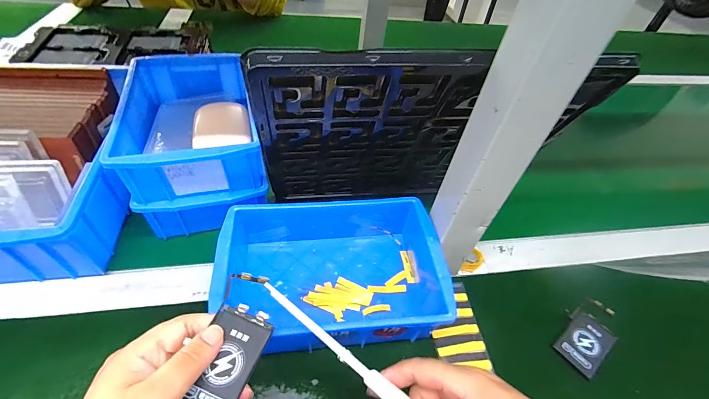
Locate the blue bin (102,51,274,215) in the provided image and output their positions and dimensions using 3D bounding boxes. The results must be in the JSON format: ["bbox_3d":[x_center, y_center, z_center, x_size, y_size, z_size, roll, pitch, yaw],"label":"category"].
[{"bbox_3d":[-0.183,-0.083,0.373,0.126,0.070,0.202,-11,50,-18],"label":"blue bin"}]

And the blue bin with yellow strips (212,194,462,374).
[{"bbox_3d":[-0.023,0.073,0.321,0.202,0.073,0.131,0,45,-7],"label":"blue bin with yellow strips"}]

